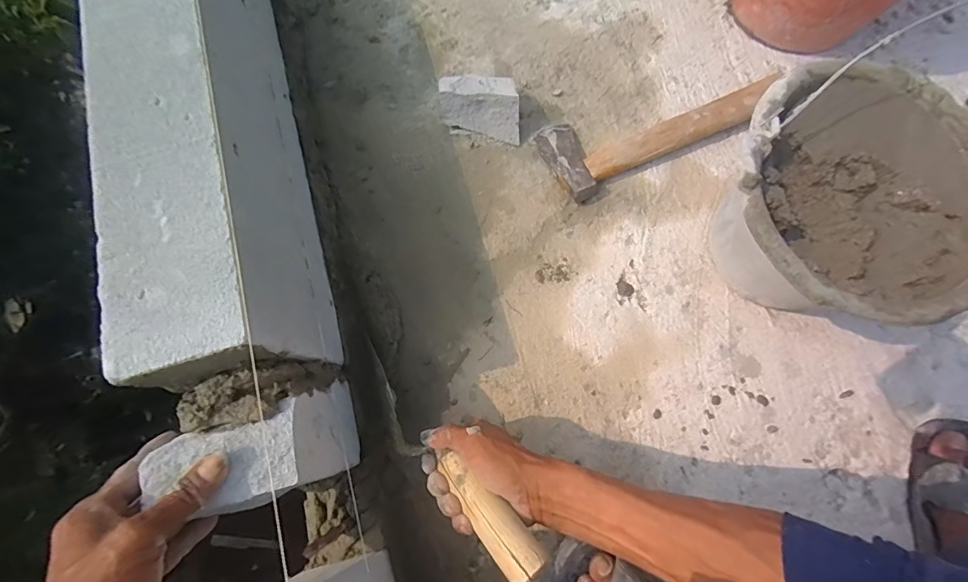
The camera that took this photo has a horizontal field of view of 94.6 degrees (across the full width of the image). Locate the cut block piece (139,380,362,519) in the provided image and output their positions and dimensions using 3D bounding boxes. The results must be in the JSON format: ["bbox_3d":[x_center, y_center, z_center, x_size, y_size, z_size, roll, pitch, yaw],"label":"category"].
[{"bbox_3d":[-0.182,0.133,0.382,0.103,0.139,0.078,-17,74,-3],"label":"cut block piece"}]

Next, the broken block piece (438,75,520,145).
[{"bbox_3d":[-0.003,-0.247,0.589,0.114,0.052,0.069,13,75,5],"label":"broken block piece"}]

